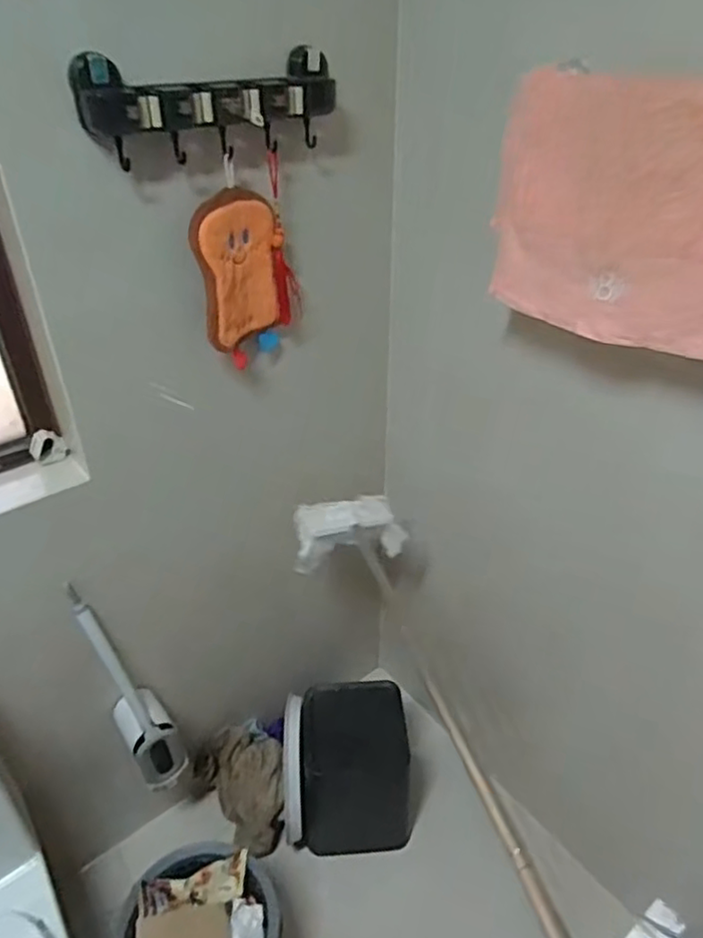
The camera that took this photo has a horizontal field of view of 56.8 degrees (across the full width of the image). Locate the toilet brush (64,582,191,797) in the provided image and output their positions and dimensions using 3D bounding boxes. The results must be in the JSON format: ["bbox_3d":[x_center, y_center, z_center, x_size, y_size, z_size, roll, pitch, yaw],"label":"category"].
[{"bbox_3d":[-0.393,0.426,1.200,0.091,0.446,0.114,-26,42,-31],"label":"toilet brush"}]

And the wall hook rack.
[{"bbox_3d":[-0.167,-0.471,0.843,0.349,0.112,0.069,-25,42,-31],"label":"wall hook rack"}]

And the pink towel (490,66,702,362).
[{"bbox_3d":[0.305,-0.284,0.731,0.038,0.264,0.336,-26,42,-32],"label":"pink towel"}]

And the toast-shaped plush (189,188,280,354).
[{"bbox_3d":[-0.168,-0.298,0.970,0.028,0.212,0.147,22,41,29],"label":"toast-shaped plush"}]

